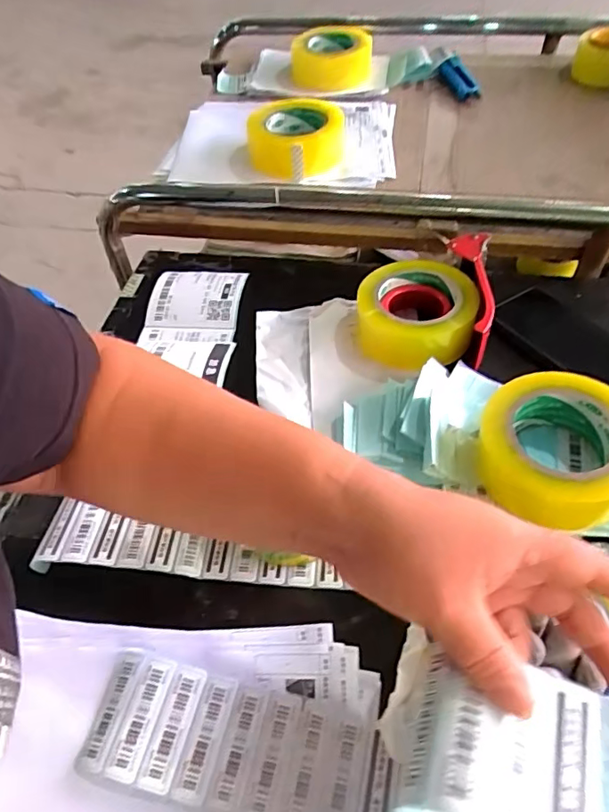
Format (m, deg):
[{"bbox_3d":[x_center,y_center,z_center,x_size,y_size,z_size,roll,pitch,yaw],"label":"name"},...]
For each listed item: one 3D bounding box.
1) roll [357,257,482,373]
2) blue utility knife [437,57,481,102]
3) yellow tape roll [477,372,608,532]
[{"bbox_3d":[0.108,-0.092,0.541,0.110,0.044,0.115,-3,52,3],"label":"roll"},{"bbox_3d":[0.242,-0.512,0.862,0.036,0.023,0.112,-12,52,-4],"label":"blue utility knife"},{"bbox_3d":[0.197,0.036,0.427,0.116,0.049,0.127,-3,52,3],"label":"yellow tape roll"}]

